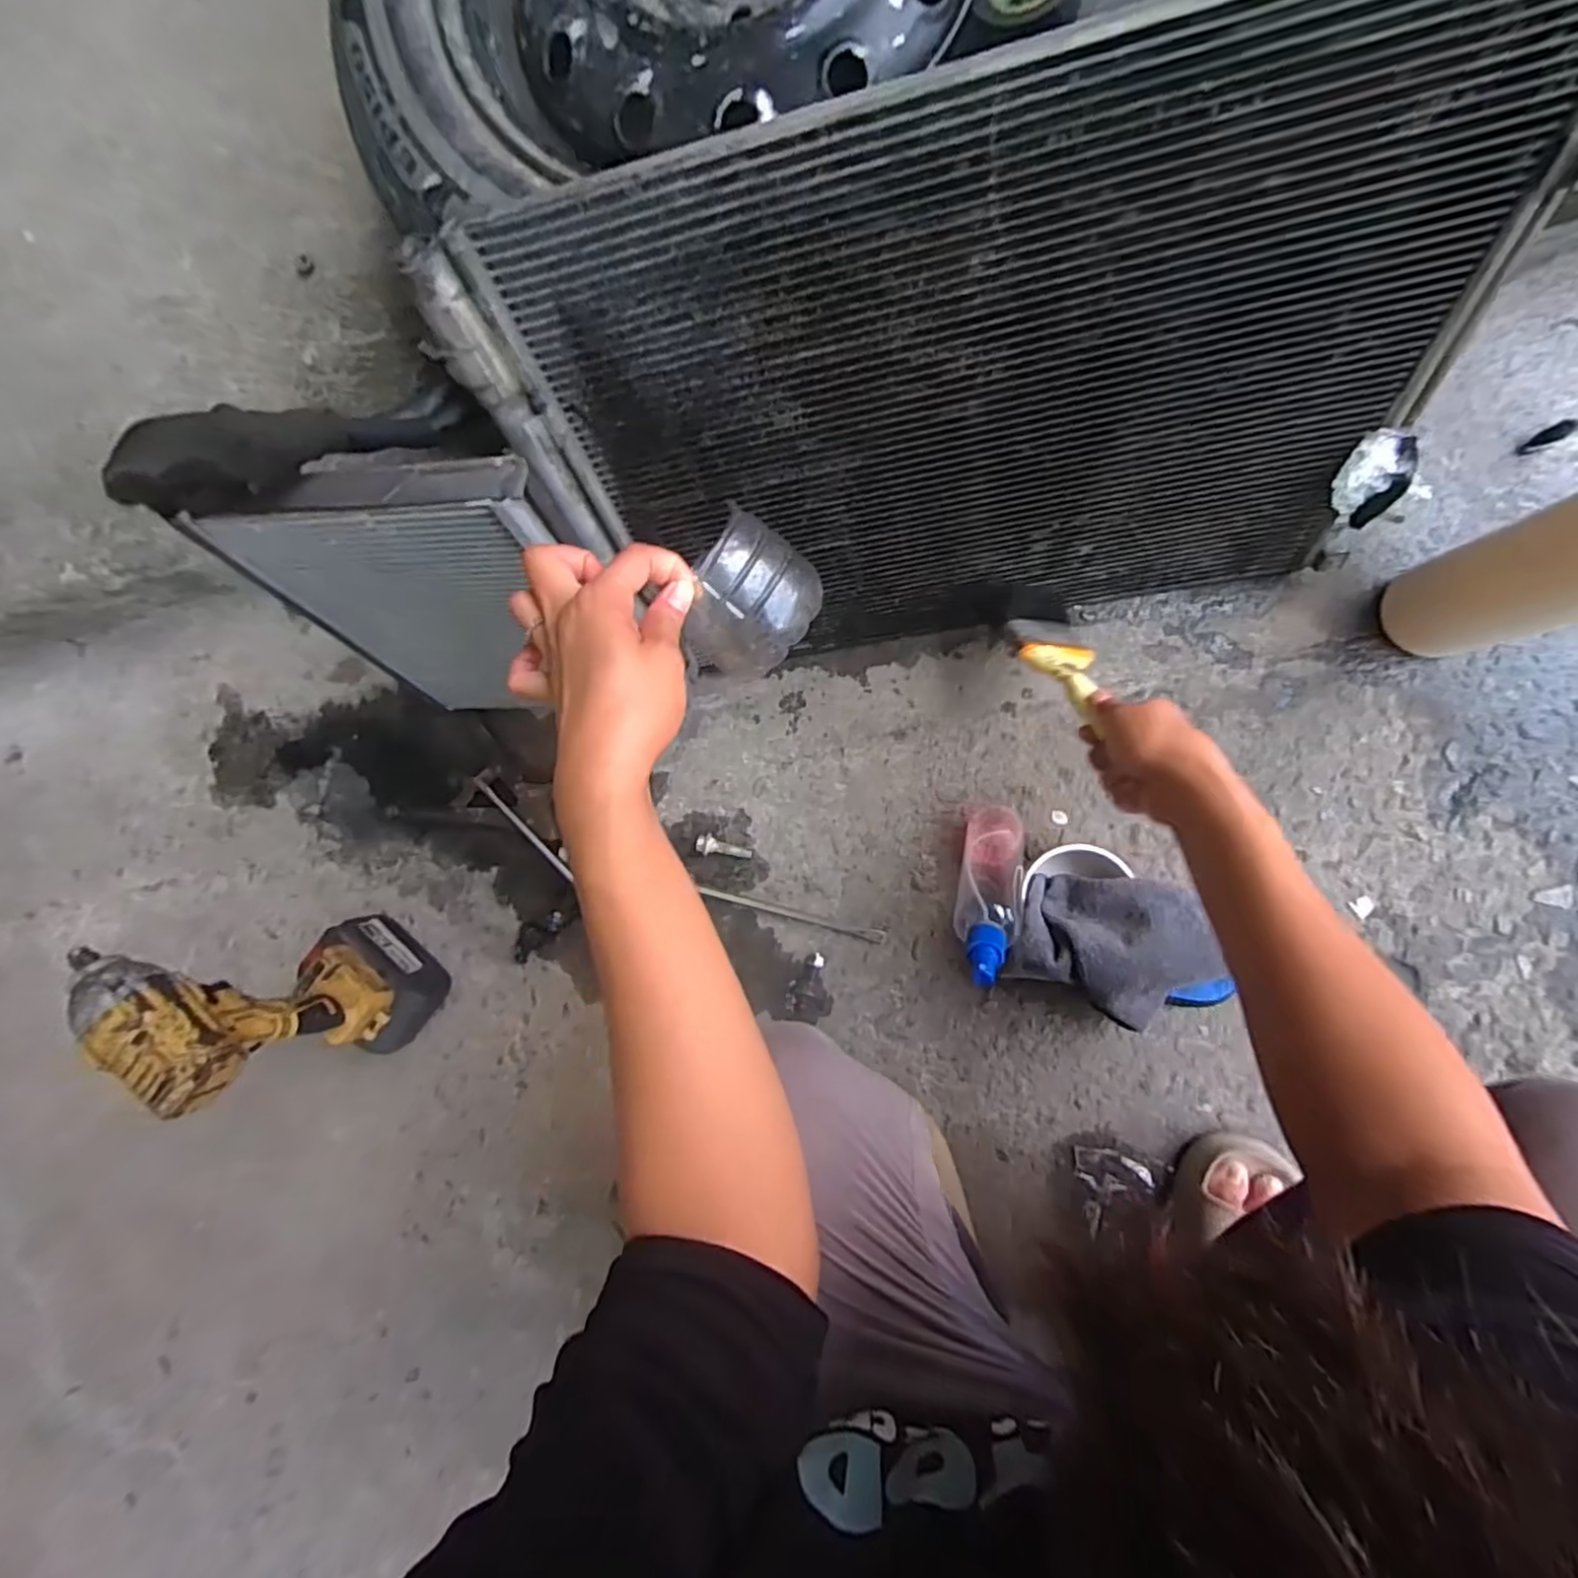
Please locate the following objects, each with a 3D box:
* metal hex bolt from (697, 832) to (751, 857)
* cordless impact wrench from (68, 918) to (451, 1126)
[{"bbox_3d":[-0.063,0.055,0.650,0.052,0.014,0.020,4,90,7],"label":"metal hex bolt"},{"bbox_3d":[-0.419,0.170,0.569,0.067,0.270,0.144,-39,81,7],"label":"cordless impact wrench"}]

